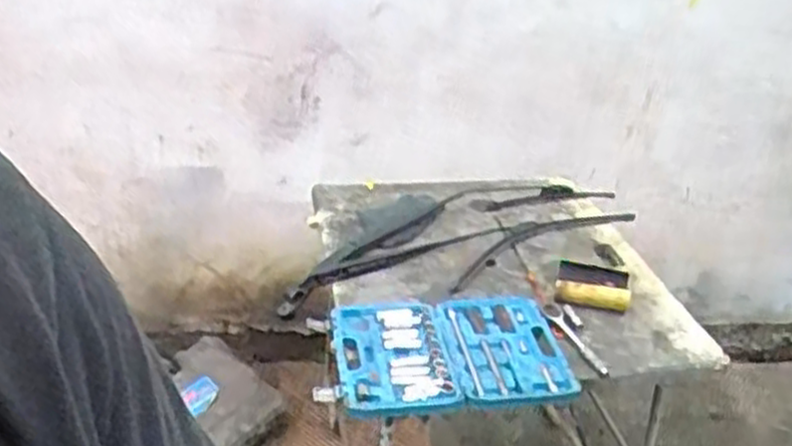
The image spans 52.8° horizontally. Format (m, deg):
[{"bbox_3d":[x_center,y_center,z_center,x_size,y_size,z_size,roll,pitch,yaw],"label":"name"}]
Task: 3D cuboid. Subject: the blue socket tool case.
[{"bbox_3d":[0.092,0.227,1.392,0.399,0.051,0.290,-1,30,-8],"label":"blue socket tool case"}]

